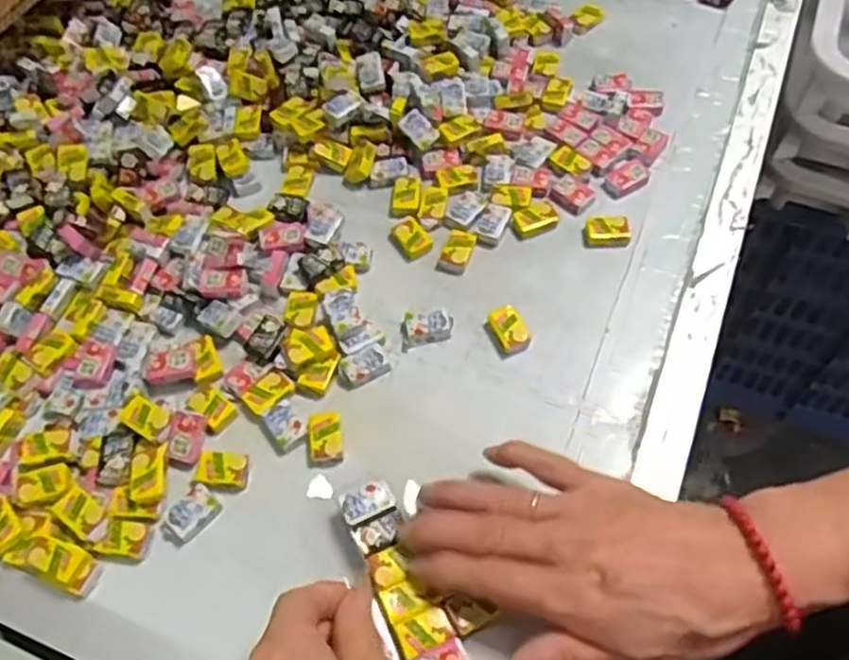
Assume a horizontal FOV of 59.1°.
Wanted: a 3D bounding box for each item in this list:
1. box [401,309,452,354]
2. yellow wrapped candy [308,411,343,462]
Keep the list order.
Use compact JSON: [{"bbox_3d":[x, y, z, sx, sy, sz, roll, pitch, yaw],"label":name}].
[{"bbox_3d":[0.001,-0.001,0.432,0.030,0.010,0.021,-10,61,-5],"label":"box"},{"bbox_3d":[-0.053,0.057,0.396,0.017,0.009,0.029,-8,61,-4],"label":"yellow wrapped candy"}]

